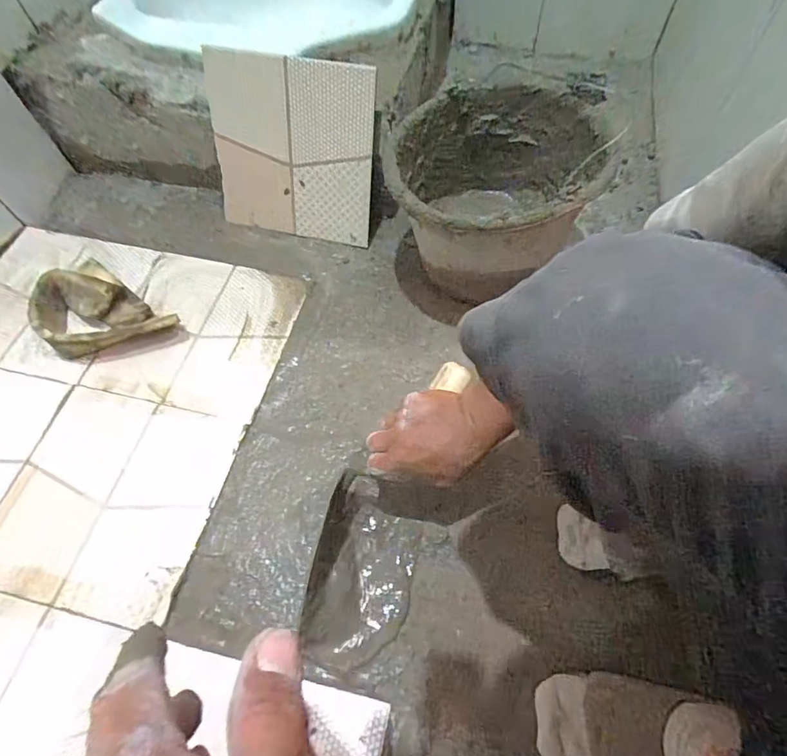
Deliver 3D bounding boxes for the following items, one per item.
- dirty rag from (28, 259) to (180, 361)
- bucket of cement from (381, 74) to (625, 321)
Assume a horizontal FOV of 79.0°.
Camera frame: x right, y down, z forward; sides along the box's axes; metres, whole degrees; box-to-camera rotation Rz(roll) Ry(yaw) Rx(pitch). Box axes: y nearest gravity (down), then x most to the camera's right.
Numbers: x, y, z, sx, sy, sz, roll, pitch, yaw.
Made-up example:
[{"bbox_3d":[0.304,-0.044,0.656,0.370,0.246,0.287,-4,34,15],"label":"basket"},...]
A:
[{"bbox_3d":[-0.411,-0.086,0.660,0.204,0.058,0.133,35,66,19],"label":"dirty rag"},{"bbox_3d":[0.123,-0.237,0.666,0.256,0.207,0.262,0,60,1],"label":"bucket of cement"}]

